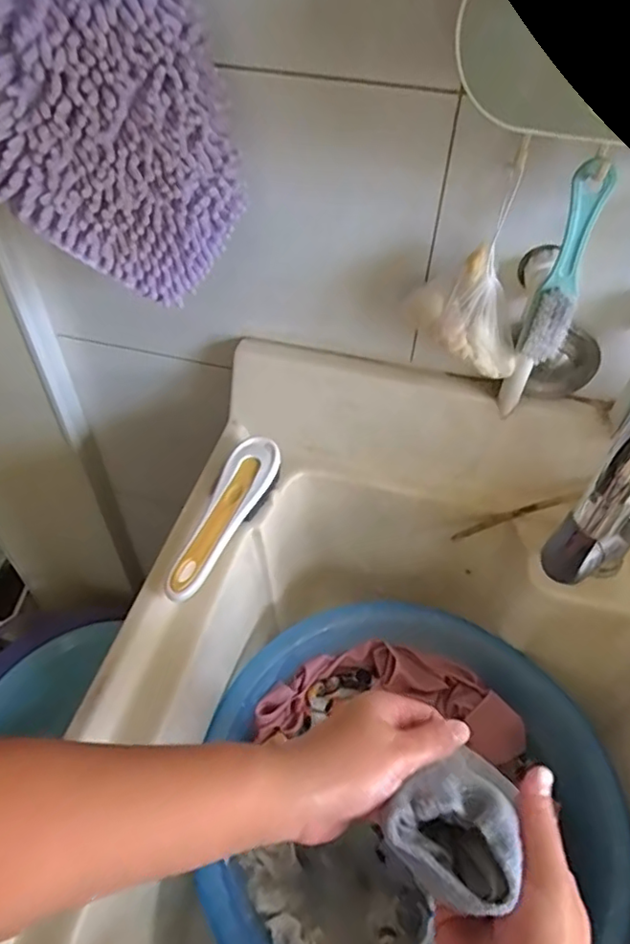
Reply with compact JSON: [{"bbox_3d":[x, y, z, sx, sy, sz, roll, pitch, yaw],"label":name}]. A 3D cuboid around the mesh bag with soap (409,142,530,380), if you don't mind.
[{"bbox_3d":[0.133,-0.160,0.474,0.093,0.173,0.050,6,49,3],"label":"mesh bag with soap"}]

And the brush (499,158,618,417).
[{"bbox_3d":[0.193,-0.131,0.485,0.032,0.226,0.035,16,50,12],"label":"brush"}]

